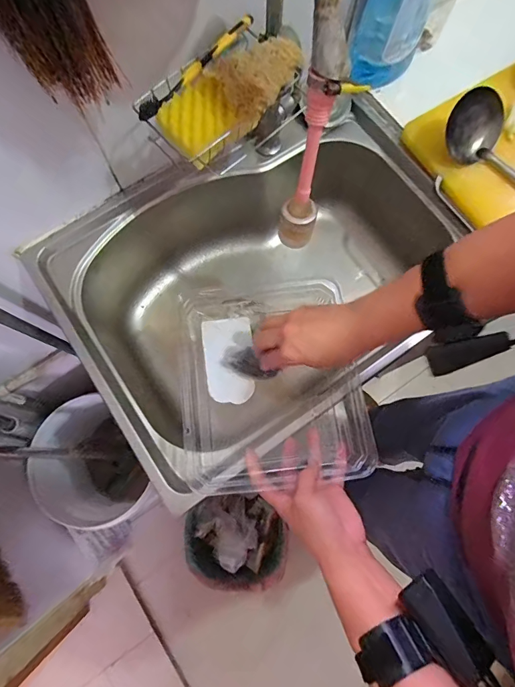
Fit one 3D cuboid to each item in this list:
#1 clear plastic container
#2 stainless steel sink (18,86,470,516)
[{"bbox_3d":[0.015,0.043,0.483,0.230,0.062,0.251,-5,76,-2],"label":"clear plastic container"},{"bbox_3d":[0.010,-0.098,0.628,0.563,0.224,0.420,-33,79,-8],"label":"stainless steel sink"}]

